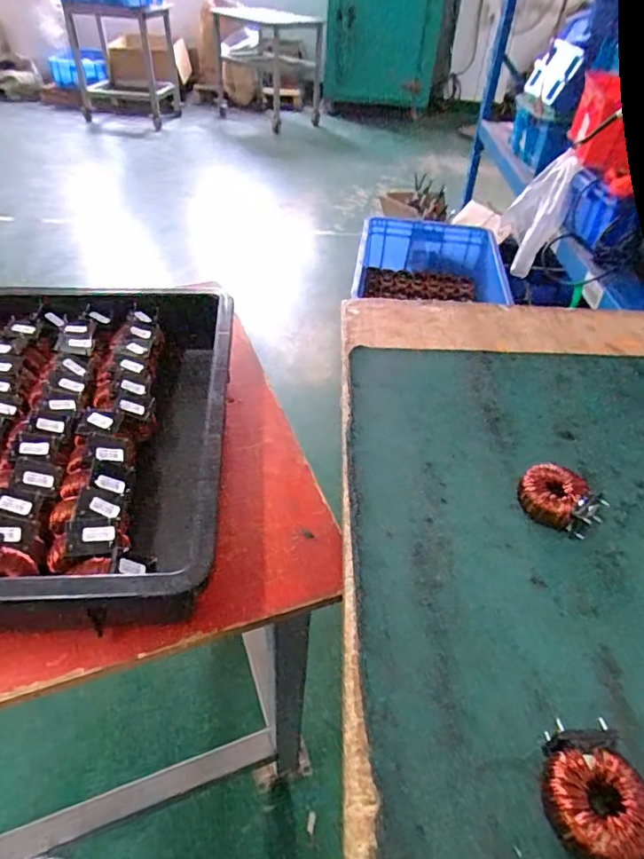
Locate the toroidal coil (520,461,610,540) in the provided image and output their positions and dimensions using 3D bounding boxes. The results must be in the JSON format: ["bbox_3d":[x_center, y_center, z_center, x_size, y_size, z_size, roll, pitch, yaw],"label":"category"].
[{"bbox_3d":[0.190,0.056,0.418,0.060,0.029,0.050,28,47,22],"label":"toroidal coil"}]

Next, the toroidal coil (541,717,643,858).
[{"bbox_3d":[0.139,0.188,0.271,0.052,0.028,0.056,3,43,-3],"label":"toroidal coil"}]

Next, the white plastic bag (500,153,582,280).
[{"bbox_3d":[0.575,-0.599,1.409,0.079,0.270,0.275,6,43,3],"label":"white plastic bag"}]

